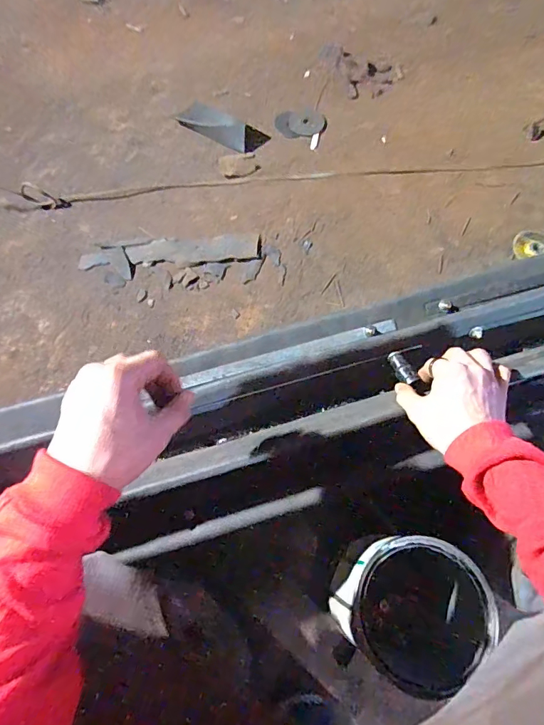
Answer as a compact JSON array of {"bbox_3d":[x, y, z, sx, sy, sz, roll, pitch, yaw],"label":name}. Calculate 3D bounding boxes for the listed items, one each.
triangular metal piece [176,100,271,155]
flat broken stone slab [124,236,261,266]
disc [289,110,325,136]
[{"bbox_3d":[-0.123,-0.565,1.040,0.231,0.024,0.096,36,75,13],"label":"triangular metal piece"},{"bbox_3d":[-0.168,-0.234,0.901,0.272,0.006,0.065,-1,70,1],"label":"flat broken stone slab"},{"bbox_3d":[0.084,-0.579,1.037,0.083,0.005,0.086,0,70,1],"label":"disc"}]

